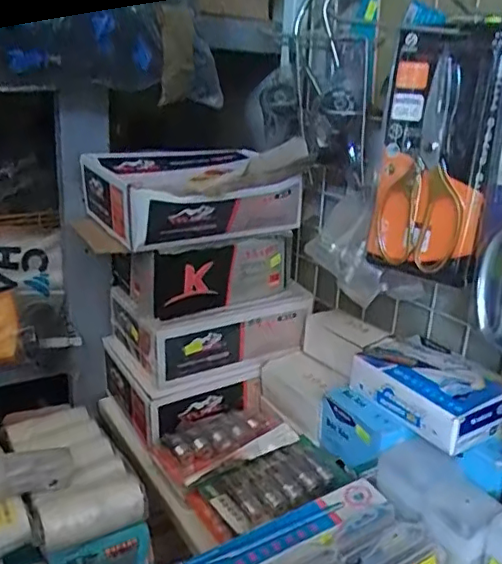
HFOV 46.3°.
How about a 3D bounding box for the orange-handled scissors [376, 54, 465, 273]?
[{"bbox_3d":[0.169,-0.112,0.572,0.019,0.197,0.088,-4,12,-44],"label":"orange-handled scissors"}]

